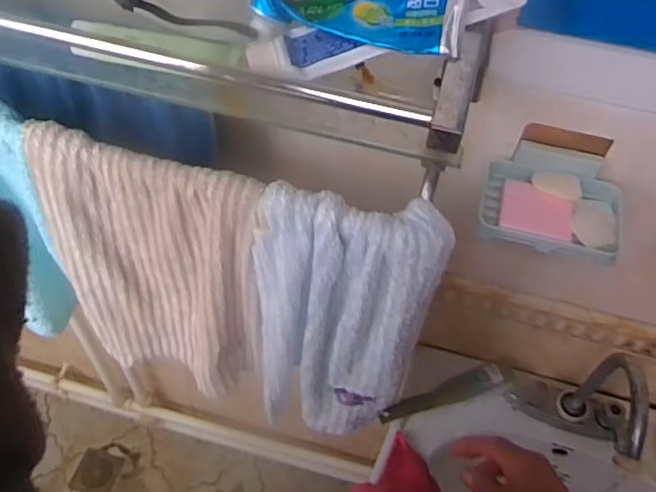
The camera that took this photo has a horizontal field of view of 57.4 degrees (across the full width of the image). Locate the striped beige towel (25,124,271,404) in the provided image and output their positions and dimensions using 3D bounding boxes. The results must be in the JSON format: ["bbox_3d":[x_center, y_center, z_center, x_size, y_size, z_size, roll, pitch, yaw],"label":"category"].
[{"bbox_3d":[-0.180,0.047,0.658,0.220,0.359,0.065,17,55,8],"label":"striped beige towel"}]

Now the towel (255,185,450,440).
[{"bbox_3d":[0.012,0.090,0.637,0.172,0.361,0.073,3,54,-2],"label":"towel"}]

